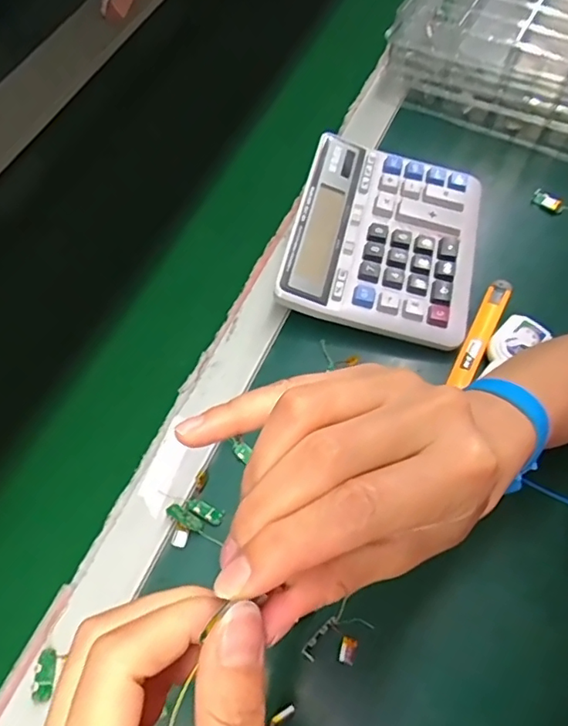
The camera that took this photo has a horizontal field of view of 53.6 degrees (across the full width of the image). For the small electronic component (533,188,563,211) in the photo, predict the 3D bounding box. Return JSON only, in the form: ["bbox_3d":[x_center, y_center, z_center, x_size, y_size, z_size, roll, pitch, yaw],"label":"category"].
[{"bbox_3d":[0.251,-0.155,0.536,0.009,0.011,0.028,-36,55,-17],"label":"small electronic component"}]

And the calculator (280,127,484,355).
[{"bbox_3d":[0.088,-0.113,0.488,0.154,0.030,0.184,14,63,8],"label":"calculator"}]

